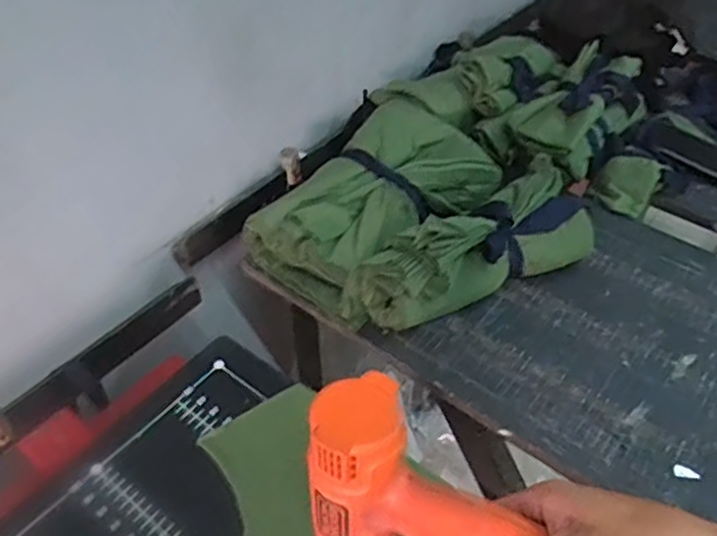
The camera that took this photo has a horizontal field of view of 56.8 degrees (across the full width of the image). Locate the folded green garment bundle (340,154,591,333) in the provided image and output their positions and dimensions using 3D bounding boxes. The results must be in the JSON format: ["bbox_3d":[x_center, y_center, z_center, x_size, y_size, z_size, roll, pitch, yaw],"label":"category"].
[{"bbox_3d":[0.135,-0.027,0.783,0.325,0.100,0.110,-21,51,-21],"label":"folded green garment bundle"}]

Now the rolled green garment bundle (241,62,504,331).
[{"bbox_3d":[0.049,-0.118,0.870,0.203,0.105,0.392,29,52,22],"label":"rolled green garment bundle"}]

